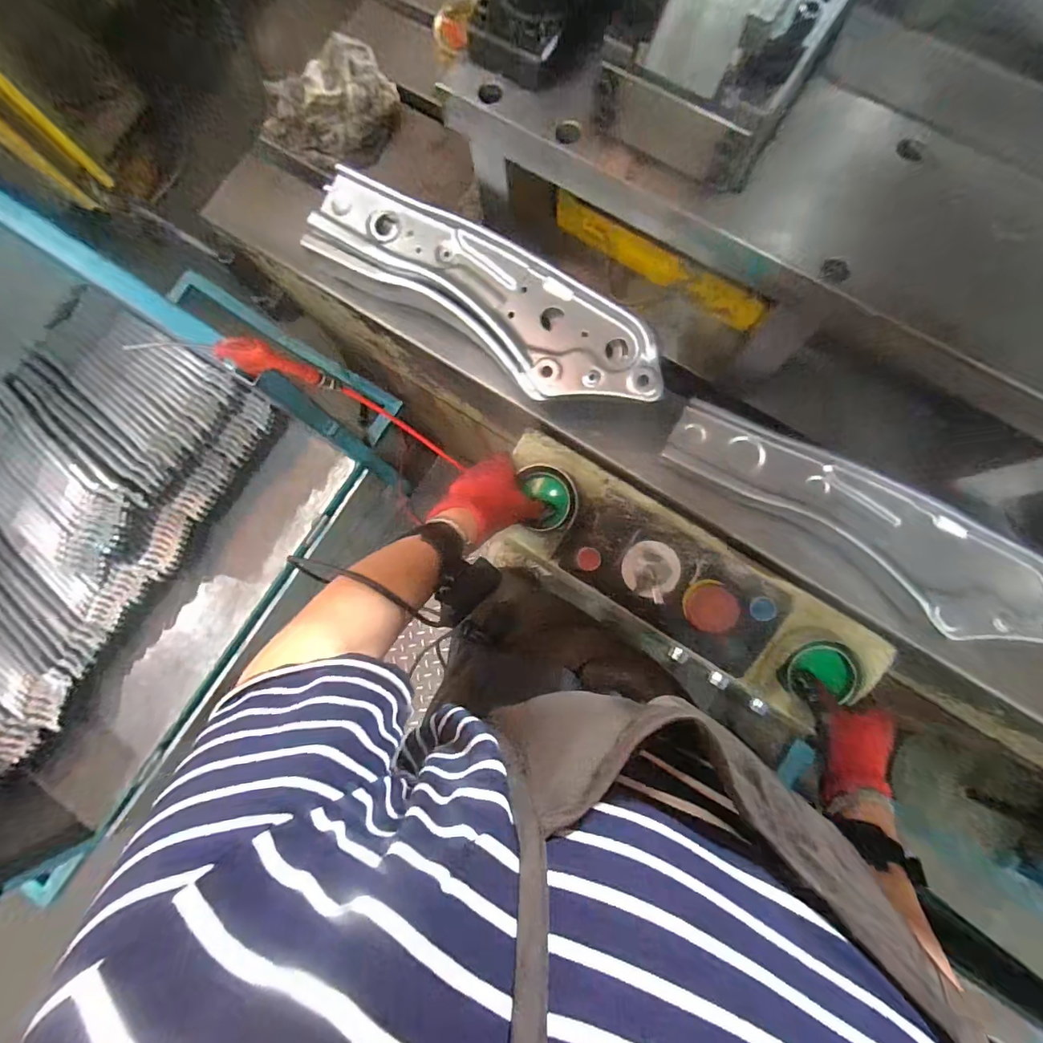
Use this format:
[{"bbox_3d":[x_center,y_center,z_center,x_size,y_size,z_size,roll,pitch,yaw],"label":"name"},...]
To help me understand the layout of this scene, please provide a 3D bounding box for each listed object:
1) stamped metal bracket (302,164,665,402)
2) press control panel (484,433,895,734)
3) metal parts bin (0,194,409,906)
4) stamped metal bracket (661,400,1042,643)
[{"bbox_3d":[-0.047,-0.248,0.534,0.442,0.044,0.114,34,84,7],"label":"stamped metal bracket"},{"bbox_3d":[0.184,0.072,0.594,0.480,0.075,0.141,32,84,8],"label":"press control panel"},{"bbox_3d":[-0.918,0.049,0.886,0.750,0.398,1.005,32,84,7],"label":"metal parts bin"},{"bbox_3d":[0.366,-0.006,0.521,0.432,0.038,0.101,34,84,7],"label":"stamped metal bracket"}]

